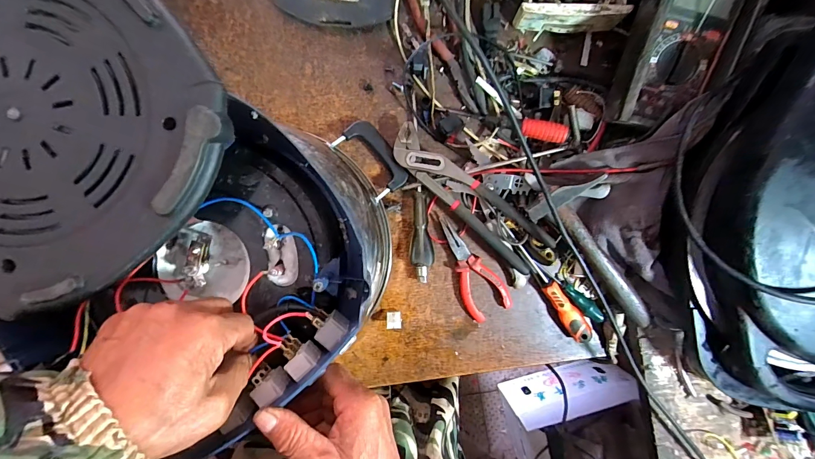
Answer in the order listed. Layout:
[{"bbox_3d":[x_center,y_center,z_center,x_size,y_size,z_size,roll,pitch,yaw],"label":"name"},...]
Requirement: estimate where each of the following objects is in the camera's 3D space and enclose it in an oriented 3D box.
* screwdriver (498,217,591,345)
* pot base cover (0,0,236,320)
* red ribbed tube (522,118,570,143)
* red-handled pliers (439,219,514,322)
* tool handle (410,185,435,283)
[{"bbox_3d":[0.183,0.073,0.475,0.029,0.024,0.198,-40,90,3],"label":"screwdriver"},{"bbox_3d":[-0.266,-0.078,0.242,0.239,0.019,0.244,-42,92,2],"label":"pot base cover"},{"bbox_3d":[0.172,-0.124,0.444,0.057,0.021,0.024,13,93,2],"label":"red ribbed tube"},{"bbox_3d":[0.083,0.053,0.474,0.057,0.018,0.146,-30,91,3],"label":"red-handled pliers"},{"bbox_3d":[0.018,0.008,0.469,0.029,0.020,0.121,-6,92,2],"label":"tool handle"}]

